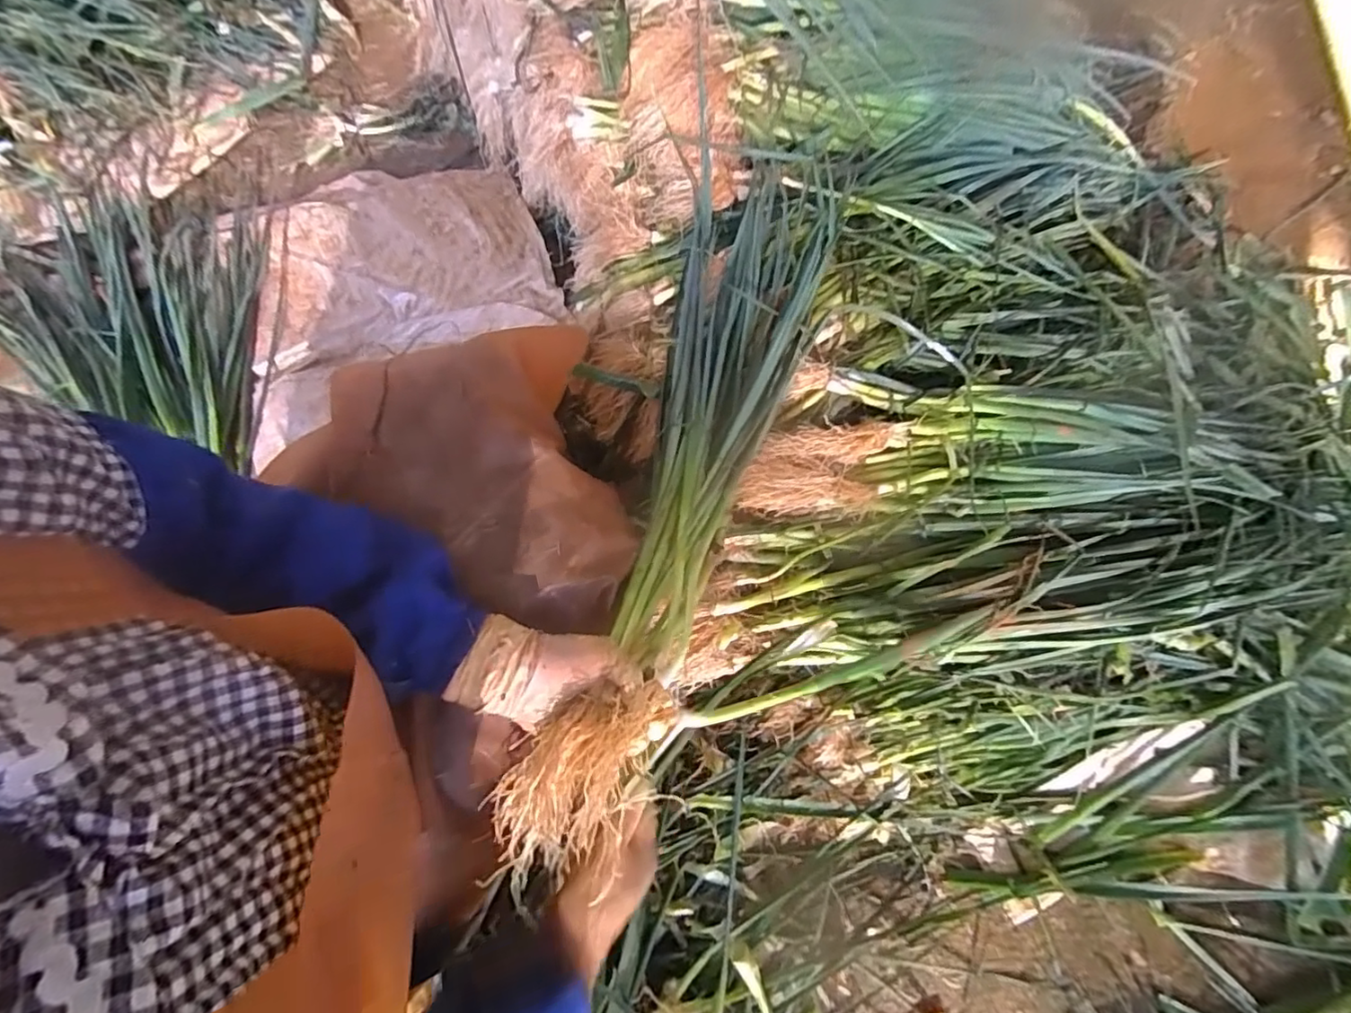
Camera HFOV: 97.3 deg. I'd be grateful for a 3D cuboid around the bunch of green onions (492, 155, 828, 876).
[{"bbox_3d":[0.020,-0.070,0.573,0.139,0.075,0.730,16,62,3],"label":"bunch of green onions"}]

